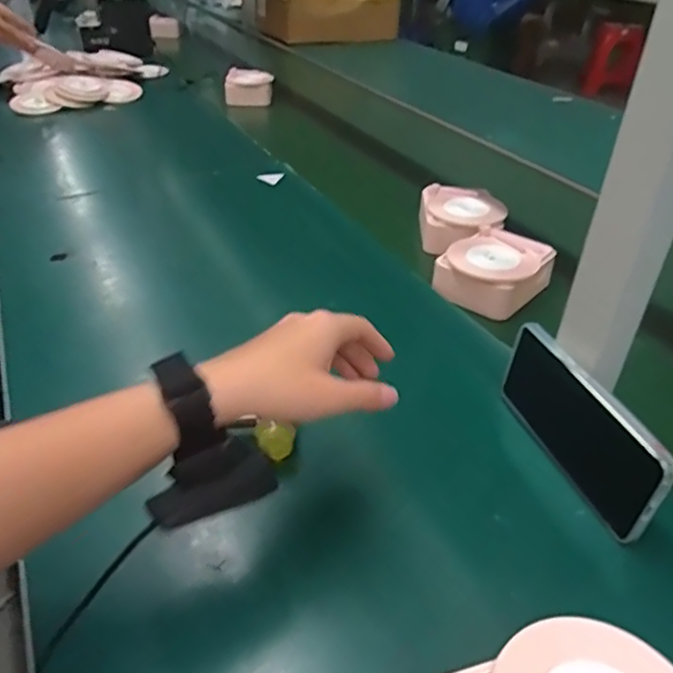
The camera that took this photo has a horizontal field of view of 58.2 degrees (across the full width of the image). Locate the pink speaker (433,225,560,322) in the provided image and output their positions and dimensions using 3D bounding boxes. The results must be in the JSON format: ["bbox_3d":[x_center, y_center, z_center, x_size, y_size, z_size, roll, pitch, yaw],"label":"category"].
[{"bbox_3d":[0.184,-0.075,0.696,0.103,0.047,0.125,30,44,33],"label":"pink speaker"}]

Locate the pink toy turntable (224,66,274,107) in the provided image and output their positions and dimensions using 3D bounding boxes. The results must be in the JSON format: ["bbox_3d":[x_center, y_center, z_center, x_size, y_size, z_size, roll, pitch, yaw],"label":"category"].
[{"bbox_3d":[-0.197,-0.556,1.356,0.107,0.059,0.085,-5,36,-9],"label":"pink toy turntable"}]

